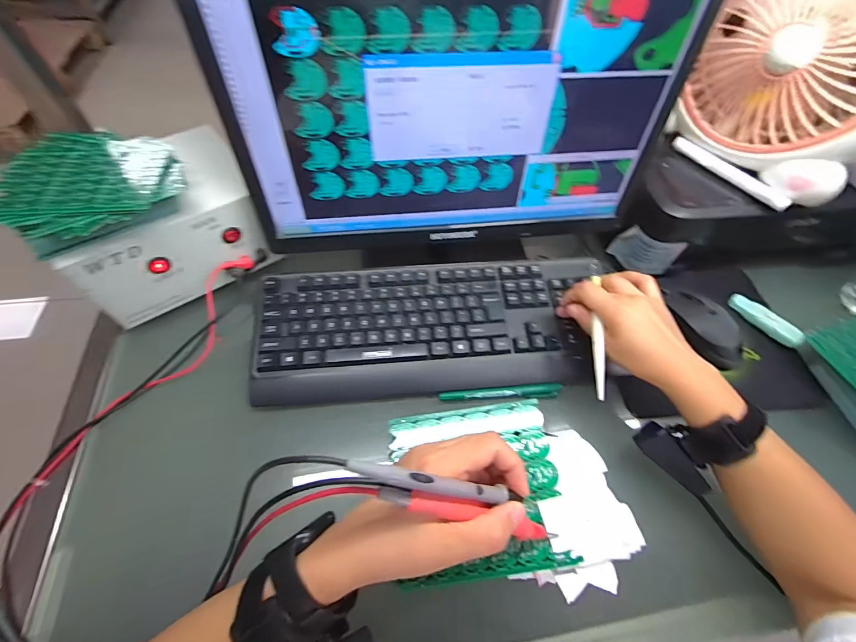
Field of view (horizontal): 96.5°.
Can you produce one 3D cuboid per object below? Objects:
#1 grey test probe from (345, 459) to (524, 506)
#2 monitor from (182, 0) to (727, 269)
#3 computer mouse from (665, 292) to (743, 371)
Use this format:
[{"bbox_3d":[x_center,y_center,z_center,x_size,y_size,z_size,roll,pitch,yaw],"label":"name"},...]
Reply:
[{"bbox_3d":[0.007,0.094,0.221,0.115,0.008,0.010,24,53,-27],"label":"grey test probe"},{"bbox_3d":[0.032,-0.190,0.380,0.434,0.309,0.074,-8,59,-9],"label":"monitor"},{"bbox_3d":[0.347,0.009,0.483,0.055,0.035,0.106,-10,59,-10],"label":"computer mouse"}]

